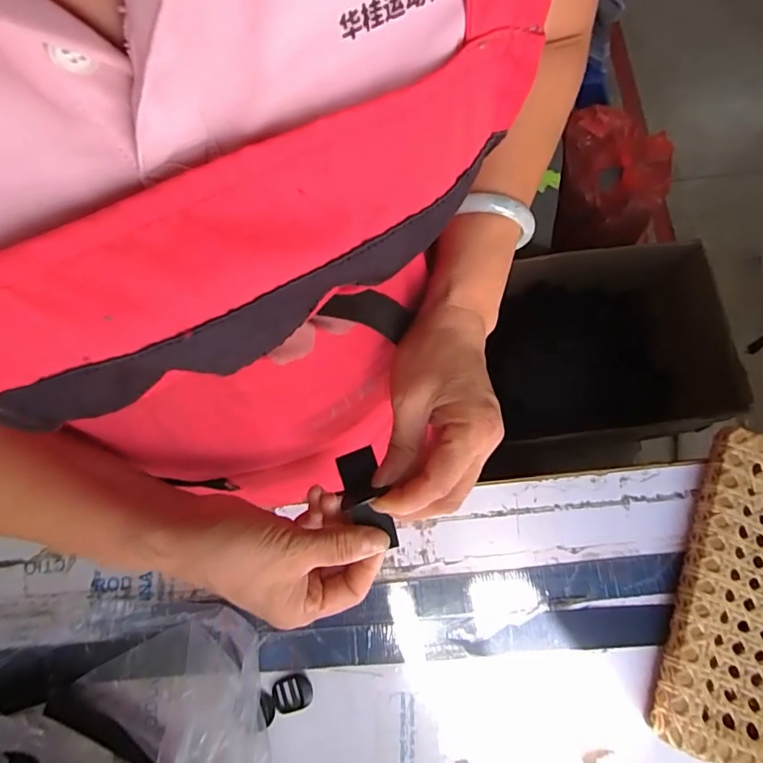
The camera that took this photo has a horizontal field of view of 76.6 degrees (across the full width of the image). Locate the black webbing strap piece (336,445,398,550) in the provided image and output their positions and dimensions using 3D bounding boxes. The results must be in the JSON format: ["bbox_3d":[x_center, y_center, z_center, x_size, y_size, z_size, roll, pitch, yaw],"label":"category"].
[{"bbox_3d":[-0.009,0.076,0.299,0.025,0.030,0.064,-16,102,-4],"label":"black webbing strap piece"}]

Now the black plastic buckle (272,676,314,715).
[{"bbox_3d":[-0.088,0.309,0.478,0.038,0.007,0.030,-16,76,-4],"label":"black plastic buckle"}]

